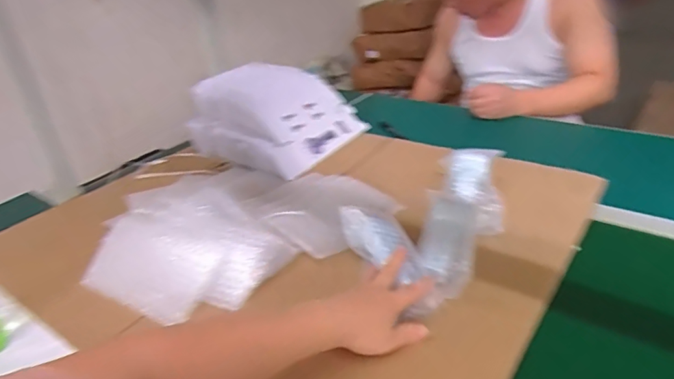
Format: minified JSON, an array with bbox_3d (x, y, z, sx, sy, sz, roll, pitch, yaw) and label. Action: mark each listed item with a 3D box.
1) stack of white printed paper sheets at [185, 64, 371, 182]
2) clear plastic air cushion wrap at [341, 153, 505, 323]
[{"bbox_3d":[-0.155,-0.180,1.086,0.350,0.138,0.279,10,32,26],"label":"stack of white printed paper sheets"},{"bbox_3d":[0.166,0.038,0.738,0.179,0.065,0.377,16,34,34],"label":"clear plastic air cushion wrap"}]

